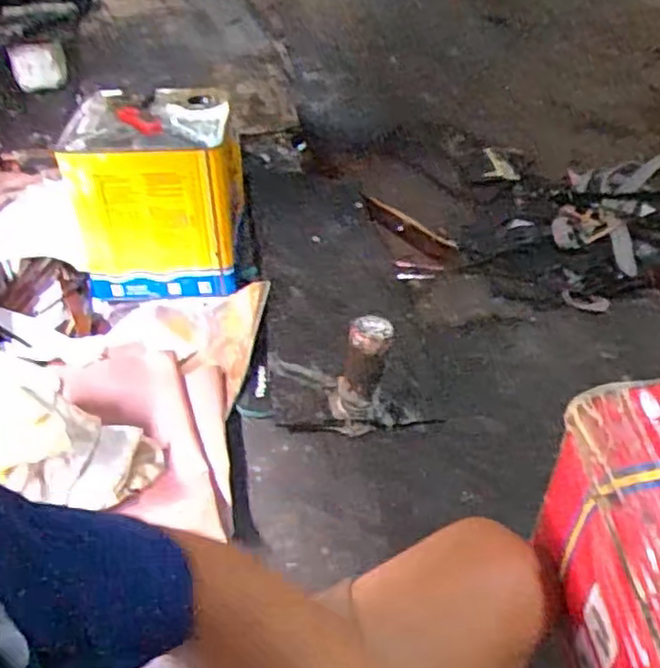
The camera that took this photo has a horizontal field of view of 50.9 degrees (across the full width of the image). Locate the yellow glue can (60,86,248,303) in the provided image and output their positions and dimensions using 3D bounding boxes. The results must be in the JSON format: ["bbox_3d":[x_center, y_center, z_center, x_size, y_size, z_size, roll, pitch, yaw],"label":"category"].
[{"bbox_3d":[-0.284,-0.243,1.164,0.227,0.250,0.266,-3,45,2],"label":"yellow glue can"}]

